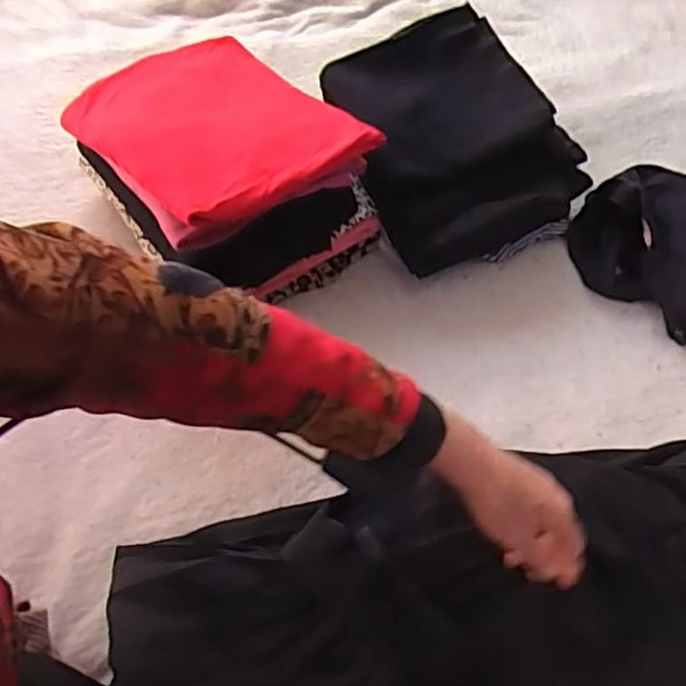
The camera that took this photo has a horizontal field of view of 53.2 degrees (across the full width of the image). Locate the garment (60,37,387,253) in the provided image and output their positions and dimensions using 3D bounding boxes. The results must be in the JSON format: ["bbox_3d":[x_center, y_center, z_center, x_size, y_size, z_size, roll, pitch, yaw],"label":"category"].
[{"bbox_3d":[-0.121,-0.203,0.625,0.205,0.055,0.243,-35,64,-19],"label":"garment"}]

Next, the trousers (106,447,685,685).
[{"bbox_3d":[0.098,0.197,0.498,0.519,0.067,0.225,-7,62,-6],"label":"trousers"}]

